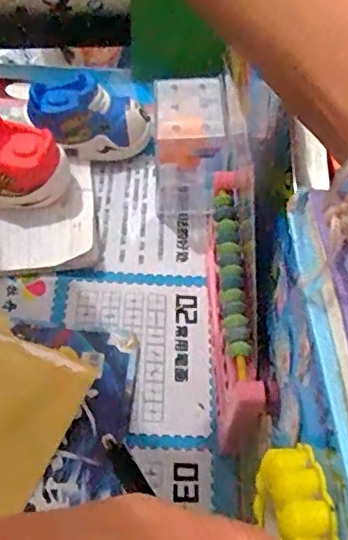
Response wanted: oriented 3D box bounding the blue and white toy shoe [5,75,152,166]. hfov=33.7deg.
[{"bbox_3d":[-0.085,-0.146,0.561,0.111,0.057,0.078,30,60,16],"label":"blue and white toy shoe"}]

